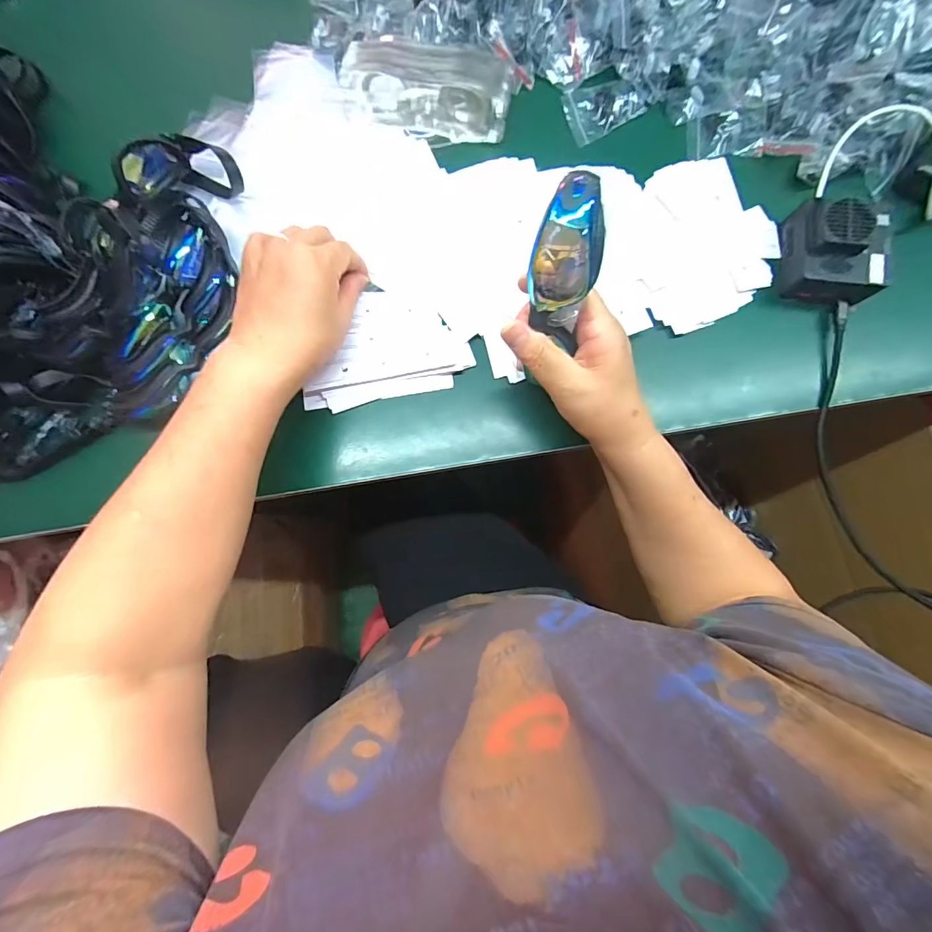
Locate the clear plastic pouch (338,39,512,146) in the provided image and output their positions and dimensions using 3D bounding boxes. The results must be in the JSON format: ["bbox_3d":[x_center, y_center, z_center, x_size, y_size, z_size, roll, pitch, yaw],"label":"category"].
[{"bbox_3d":[-0.037,-0.357,0.397,0.157,0.036,0.076,18,84,5],"label":"clear plastic pouch"}]

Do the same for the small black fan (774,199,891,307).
[{"bbox_3d":[0.315,-0.182,0.355,0.074,0.042,0.084,7,83,3],"label":"small black fan"}]

